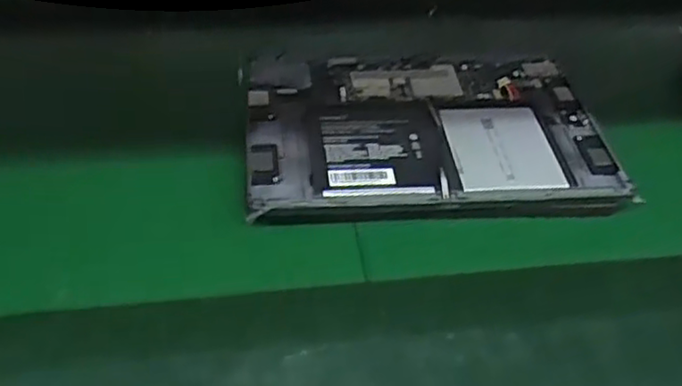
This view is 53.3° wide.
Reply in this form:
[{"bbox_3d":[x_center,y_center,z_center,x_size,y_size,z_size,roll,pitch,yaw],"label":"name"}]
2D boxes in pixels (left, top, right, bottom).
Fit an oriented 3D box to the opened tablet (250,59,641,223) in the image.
[{"bbox_3d":[0.060,-0.050,0.488,0.252,0.008,0.169,-2,48,-8],"label":"opened tablet"}]

